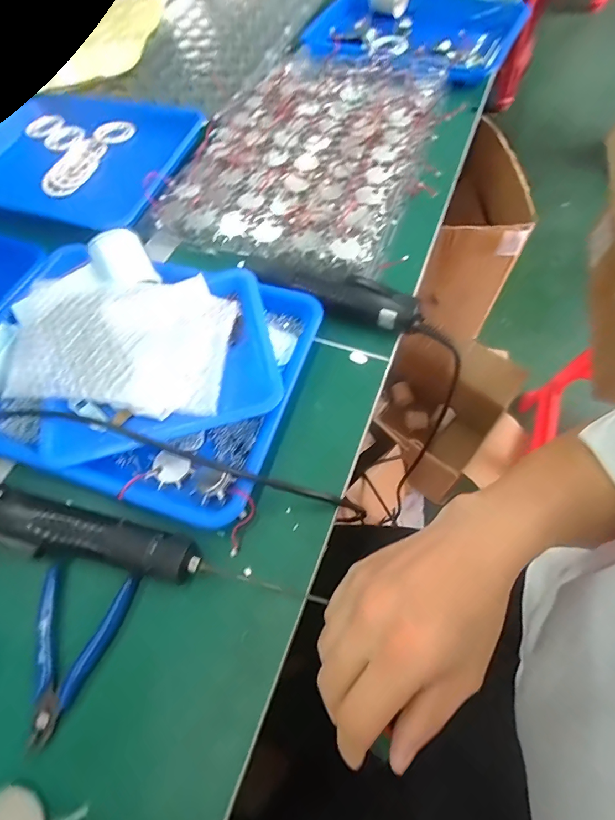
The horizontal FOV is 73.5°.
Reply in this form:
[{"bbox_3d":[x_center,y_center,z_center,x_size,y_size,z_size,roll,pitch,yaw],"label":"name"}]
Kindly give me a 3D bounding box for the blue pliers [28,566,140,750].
[{"bbox_3d":[-0.187,0.179,0.315,0.073,0.018,0.114,13,65,10],"label":"blue pliers"}]

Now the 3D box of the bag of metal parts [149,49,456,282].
[{"bbox_3d":[0.009,-0.382,0.571,0.286,0.028,0.466,16,66,11],"label":"bag of metal parts"}]

